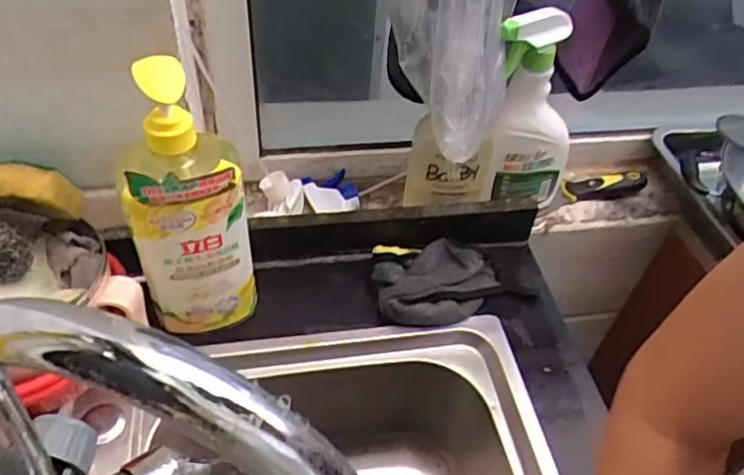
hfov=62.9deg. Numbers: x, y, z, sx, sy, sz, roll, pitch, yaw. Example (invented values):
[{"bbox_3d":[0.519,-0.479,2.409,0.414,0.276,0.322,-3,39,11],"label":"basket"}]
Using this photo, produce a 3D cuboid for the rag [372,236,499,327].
[{"bbox_3d":[0.066,0.048,0.625,0.126,0.022,0.084,-22,53,-25],"label":"rag"}]

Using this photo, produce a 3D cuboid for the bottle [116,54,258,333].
[{"bbox_3d":[-0.153,-0.024,0.504,0.096,0.256,0.064,-10,49,-15],"label":"bottle"}]

